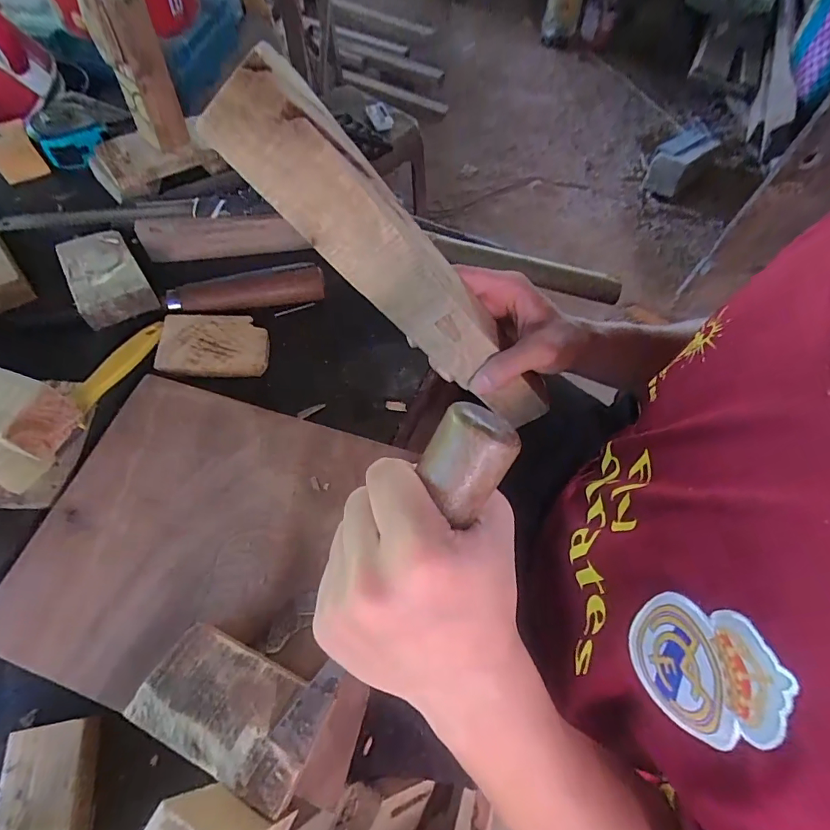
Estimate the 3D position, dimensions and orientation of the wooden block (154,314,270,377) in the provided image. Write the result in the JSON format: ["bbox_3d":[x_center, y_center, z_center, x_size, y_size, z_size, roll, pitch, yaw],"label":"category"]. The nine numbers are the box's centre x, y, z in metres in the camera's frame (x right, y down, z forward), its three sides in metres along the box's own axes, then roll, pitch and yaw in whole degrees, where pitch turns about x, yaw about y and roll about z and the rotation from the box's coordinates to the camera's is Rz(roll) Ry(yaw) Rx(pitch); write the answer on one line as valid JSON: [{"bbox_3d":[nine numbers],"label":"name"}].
[{"bbox_3d":[-0.181,-0.066,0.420,0.089,0.024,0.060,-4,63,-6],"label":"wooden block"}]

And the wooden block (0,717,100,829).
[{"bbox_3d":[-0.213,0.219,0.265,0.044,0.026,0.069,-10,63,-8],"label":"wooden block"}]

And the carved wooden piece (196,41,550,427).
[{"bbox_3d":[0.004,-0.087,0.303,0.049,0.291,0.047,-8,53,41],"label":"carved wooden piece"}]

